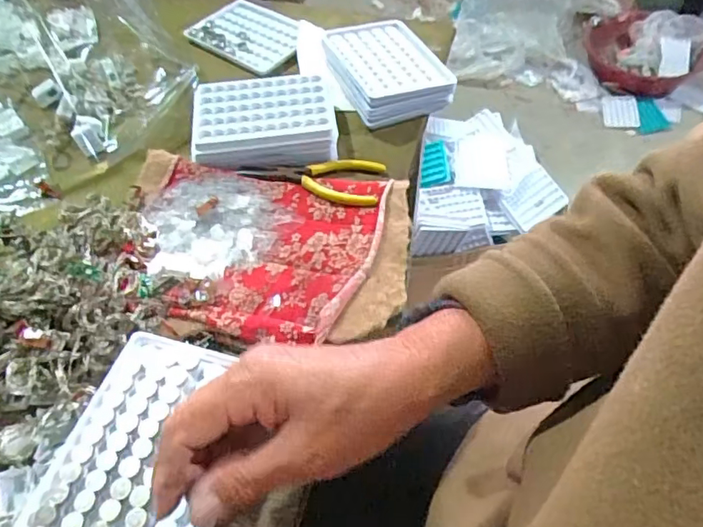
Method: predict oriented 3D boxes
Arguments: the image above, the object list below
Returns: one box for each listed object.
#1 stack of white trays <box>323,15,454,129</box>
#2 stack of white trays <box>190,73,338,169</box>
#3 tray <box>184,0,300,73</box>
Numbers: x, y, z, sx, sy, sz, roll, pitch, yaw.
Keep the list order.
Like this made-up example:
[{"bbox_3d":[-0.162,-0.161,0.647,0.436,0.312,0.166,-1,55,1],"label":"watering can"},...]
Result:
[{"bbox_3d":[0.032,-0.197,0.554,0.099,0.033,0.128,-23,56,-16],"label":"stack of white trays"},{"bbox_3d":[-0.080,-0.129,0.506,0.124,0.037,0.088,-6,53,-4],"label":"stack of white trays"},{"bbox_3d":[-0.120,-0.261,0.624,0.131,0.011,0.090,35,60,24],"label":"tray"}]

